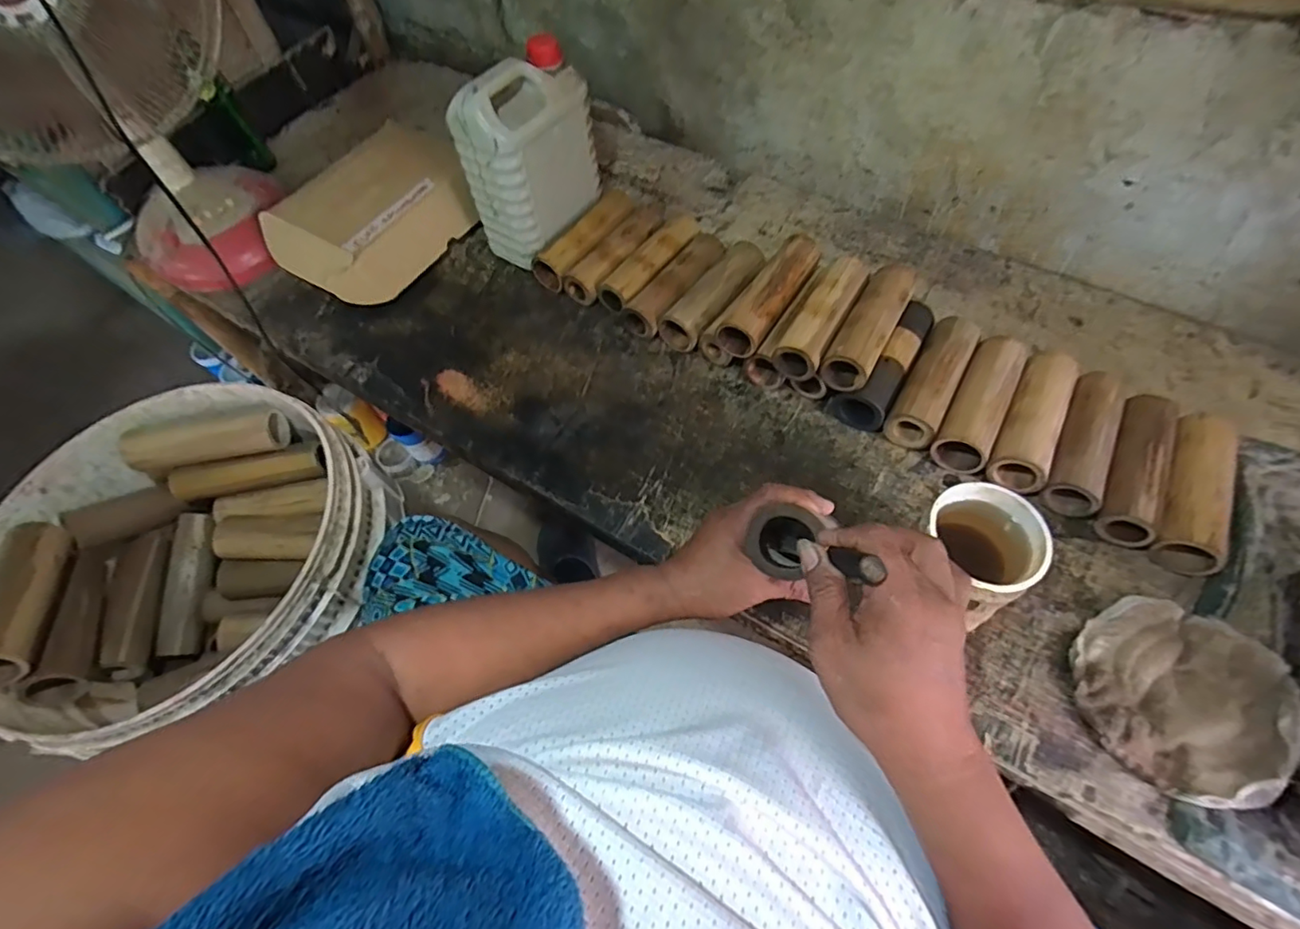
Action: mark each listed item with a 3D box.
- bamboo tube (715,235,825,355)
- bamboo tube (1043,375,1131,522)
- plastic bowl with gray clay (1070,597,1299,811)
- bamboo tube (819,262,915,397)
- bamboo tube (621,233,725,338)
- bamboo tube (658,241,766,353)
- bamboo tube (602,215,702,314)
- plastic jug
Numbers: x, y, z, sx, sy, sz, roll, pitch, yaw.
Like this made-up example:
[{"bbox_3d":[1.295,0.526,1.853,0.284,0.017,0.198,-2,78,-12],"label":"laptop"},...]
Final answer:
[{"bbox_3d":[0.148,-0.205,0.689,0.055,0.055,0.173,32,65,21],"label":"bamboo tube"},{"bbox_3d":[0.472,-0.028,0.619,0.055,0.043,0.179,26,63,18],"label":"bamboo tube"},{"bbox_3d":[0.456,0.190,0.487,0.172,0.031,0.147,-38,63,-19],"label":"plastic bowl with gray clay"},{"bbox_3d":[0.252,-0.161,0.650,0.052,0.045,0.175,26,63,18],"label":"bamboo tube"},{"bbox_3d":[0.040,-0.241,0.769,0.056,0.049,0.183,32,65,21],"label":"bamboo tube"},{"bbox_3d":[0.090,-0.225,0.757,0.059,0.055,0.184,34,66,22],"label":"bamboo tube"},{"bbox_3d":[0.006,-0.278,0.794,0.054,0.046,0.191,31,65,21],"label":"bamboo tube"},{"bbox_3d":[-0.153,-0.398,0.765,0.092,0.237,0.165,33,65,21],"label":"plastic jug"}]

